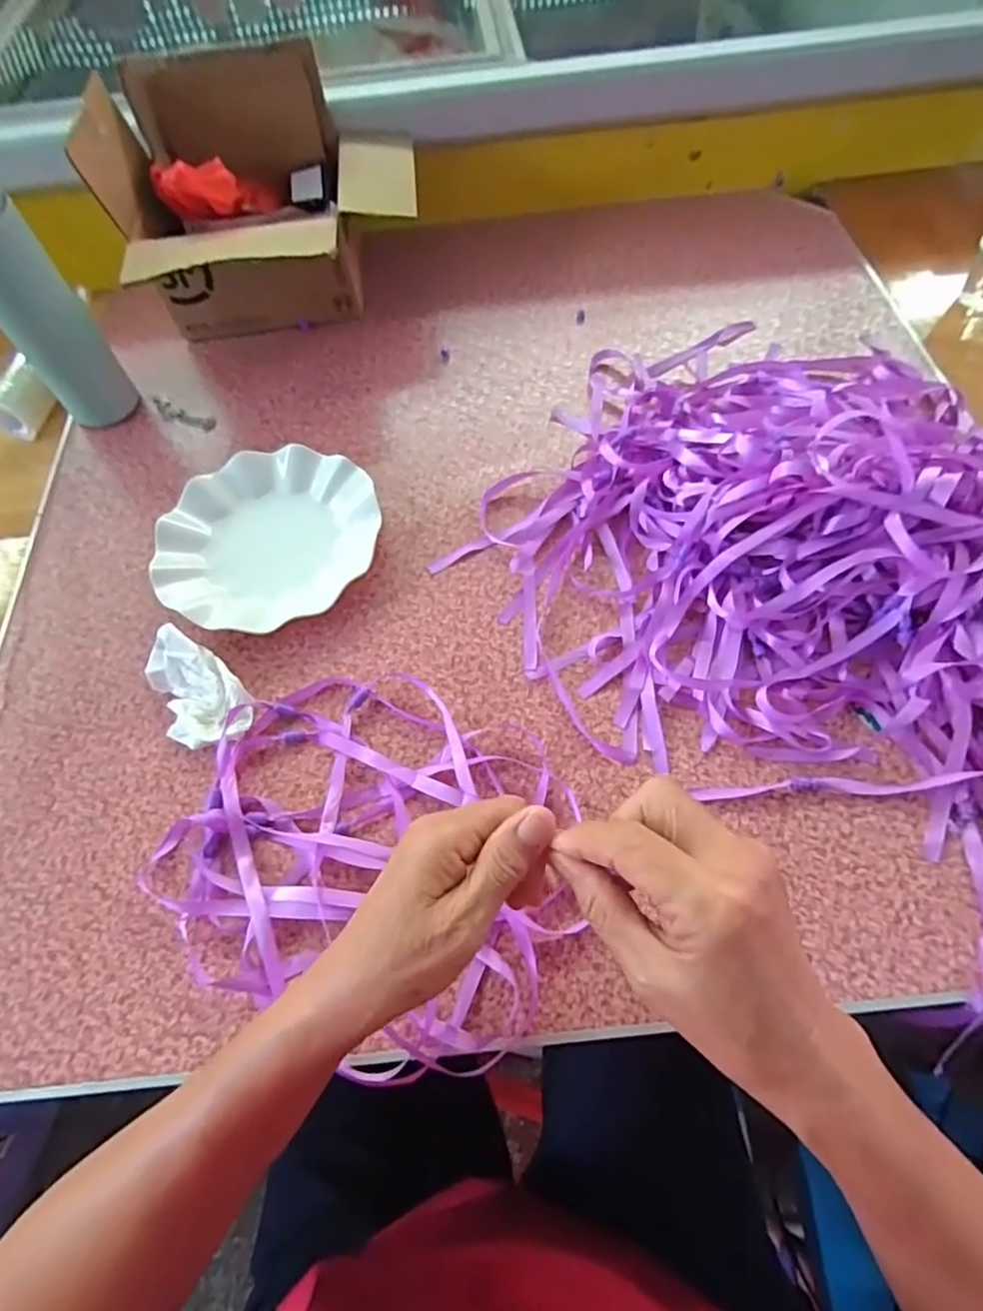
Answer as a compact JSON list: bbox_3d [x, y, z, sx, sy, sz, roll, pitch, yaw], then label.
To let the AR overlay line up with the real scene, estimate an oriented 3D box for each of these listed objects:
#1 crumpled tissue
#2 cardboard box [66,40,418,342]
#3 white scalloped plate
[{"bbox_3d":[-0.224,0.027,0.464,0.058,0.029,0.101,-42,67,-17],"label":"crumpled tissue"},{"bbox_3d":[-0.217,-0.437,0.620,0.275,0.188,0.223,-11,62,-2],"label":"cardboard box"},{"bbox_3d":[-0.191,-0.101,0.531,0.184,0.026,0.174,-2,62,3],"label":"white scalloped plate"}]

